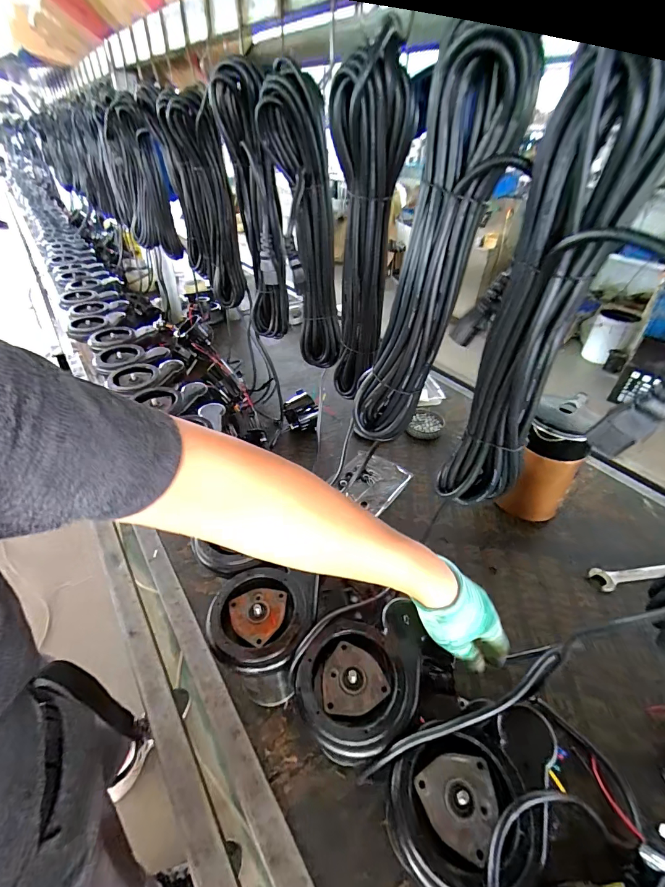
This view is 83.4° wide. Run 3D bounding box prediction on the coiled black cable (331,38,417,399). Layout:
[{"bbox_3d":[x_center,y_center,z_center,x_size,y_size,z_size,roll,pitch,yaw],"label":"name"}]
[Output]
[{"bbox_3d":[0.033,-0.203,0.419,0.074,0.332,0.051,2,39,0],"label":"coiled black cable"}]

